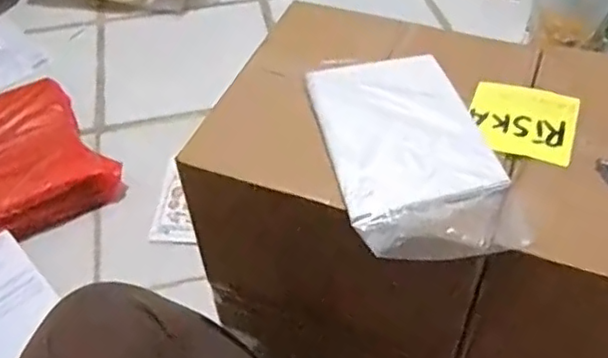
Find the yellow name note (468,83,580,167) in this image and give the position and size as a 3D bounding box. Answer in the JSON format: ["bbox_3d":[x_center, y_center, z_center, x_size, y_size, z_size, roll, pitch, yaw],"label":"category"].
[{"bbox_3d":[0.160,-0.044,0.455,0.074,0.007,0.076,16,50,16],"label":"yellow name note"}]

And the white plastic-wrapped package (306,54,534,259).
[{"bbox_3d":[0.073,-0.029,0.436,0.109,0.028,0.194,-10,48,-7],"label":"white plastic-wrapped package"}]

